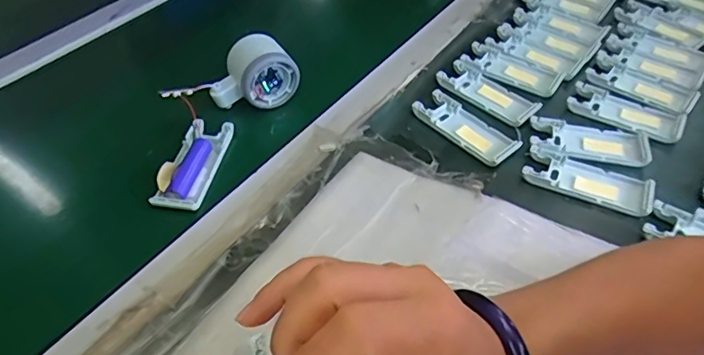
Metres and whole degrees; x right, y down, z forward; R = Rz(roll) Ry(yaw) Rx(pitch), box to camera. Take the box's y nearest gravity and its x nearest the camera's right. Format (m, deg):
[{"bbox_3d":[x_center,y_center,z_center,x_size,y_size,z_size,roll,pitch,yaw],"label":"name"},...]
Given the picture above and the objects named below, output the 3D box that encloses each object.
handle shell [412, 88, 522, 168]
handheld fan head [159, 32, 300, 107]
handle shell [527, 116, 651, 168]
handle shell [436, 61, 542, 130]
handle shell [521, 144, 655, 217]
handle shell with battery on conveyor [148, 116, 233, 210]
[{"bbox_3d":[0.110,-0.049,0.507,0.045,0.014,0.102,-33,54,-27],"label":"handle shell"},{"bbox_3d":[-0.121,-0.097,0.519,0.123,0.048,0.055,-21,50,-19],"label":"handheld fan head"},{"bbox_3d":[0.222,-0.033,0.491,0.108,0.011,0.044,6,47,6],"label":"handle shell"},{"bbox_3d":[0.141,-0.088,0.541,0.105,0.011,0.047,35,56,29],"label":"handle shell"},{"bbox_3d":[0.205,0.001,0.460,0.103,0.013,0.044,18,49,17],"label":"handle shell"},{"bbox_3d":[-0.141,-0.014,0.468,0.040,0.018,0.103,8,47,7],"label":"handle shell with battery on conveyor"}]

